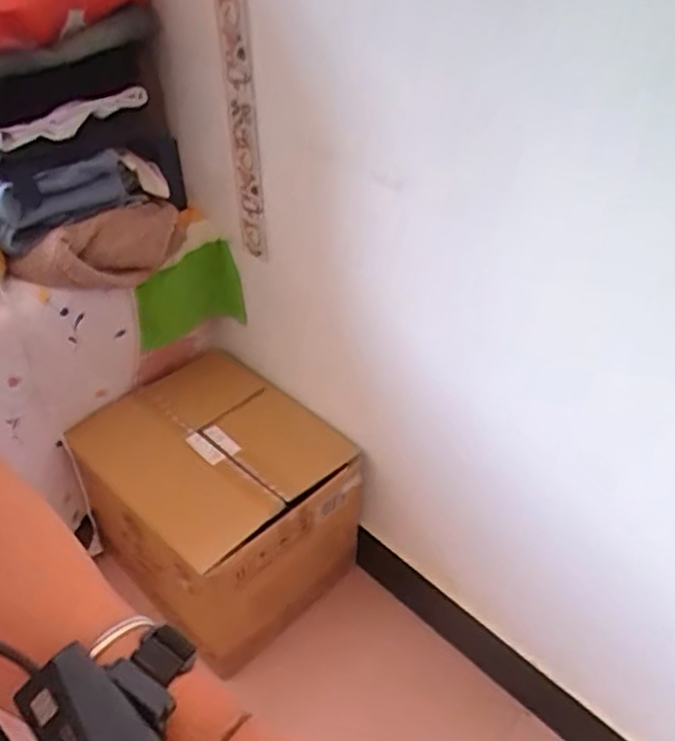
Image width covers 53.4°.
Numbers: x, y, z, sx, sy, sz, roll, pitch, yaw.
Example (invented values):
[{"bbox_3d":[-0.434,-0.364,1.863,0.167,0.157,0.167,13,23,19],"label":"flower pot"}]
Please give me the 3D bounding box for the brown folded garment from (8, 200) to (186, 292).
[{"bbox_3d":[-0.352,-0.198,1.059,0.102,0.110,0.286,31,49,32],"label":"brown folded garment"}]

